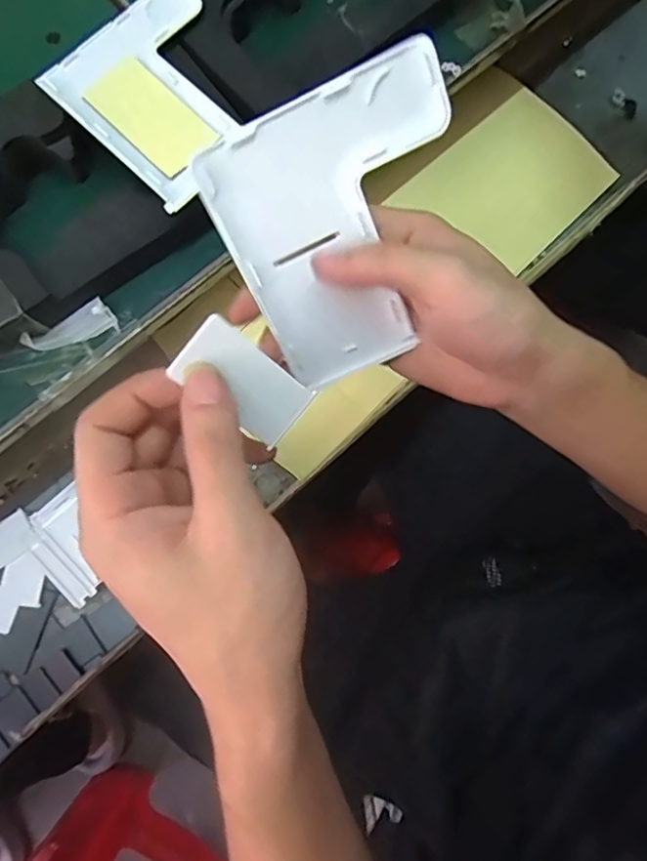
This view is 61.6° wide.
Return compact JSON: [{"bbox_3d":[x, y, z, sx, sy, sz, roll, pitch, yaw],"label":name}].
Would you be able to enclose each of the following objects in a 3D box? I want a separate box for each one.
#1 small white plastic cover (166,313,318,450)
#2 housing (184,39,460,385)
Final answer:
[{"bbox_3d":[-0.032,-0.020,0.224,0.058,0.004,0.028,39,89,-34],"label":"small white plastic cover"},{"bbox_3d":[0.016,-0.091,0.257,0.112,0.007,0.123,-26,119,4],"label":"housing"}]

